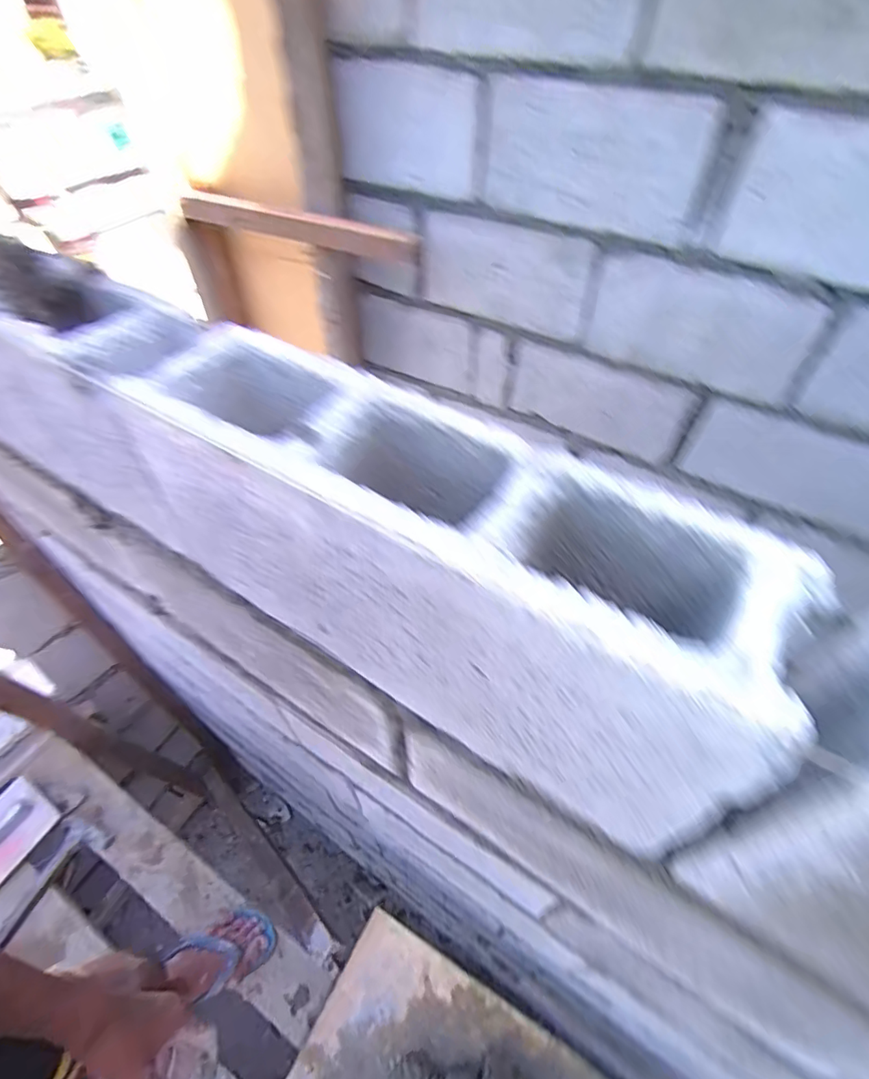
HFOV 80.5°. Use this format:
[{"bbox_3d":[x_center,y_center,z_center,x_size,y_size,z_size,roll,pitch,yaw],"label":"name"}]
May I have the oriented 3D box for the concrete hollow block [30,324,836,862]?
[{"bbox_3d":[-0.052,0.011,0.352,0.465,0.209,0.086,26,56,21],"label":"concrete hollow block"}]

